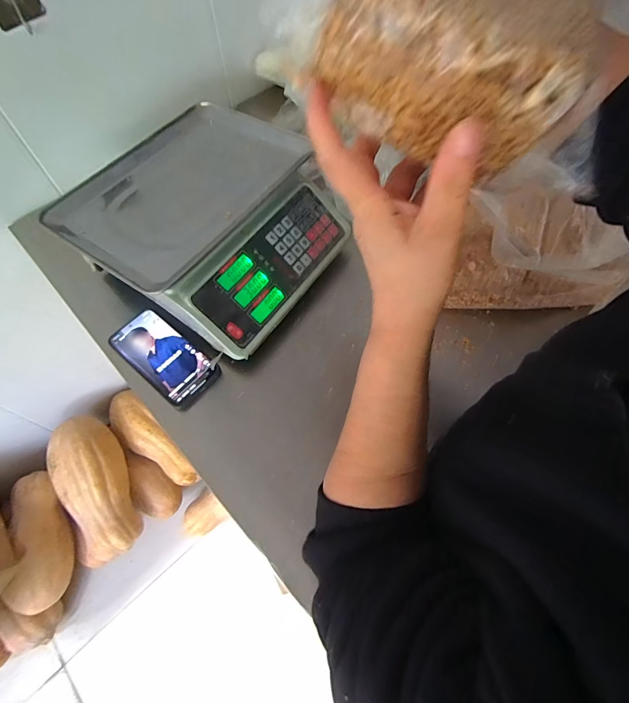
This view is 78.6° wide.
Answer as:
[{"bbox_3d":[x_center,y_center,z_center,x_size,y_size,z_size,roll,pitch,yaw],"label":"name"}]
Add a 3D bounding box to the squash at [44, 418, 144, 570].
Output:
[{"bbox_3d":[-0.578,0.360,1.002,0.162,0.118,0.367,-17,88,-8],"label":"squash"}]

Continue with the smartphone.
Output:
[{"bbox_3d":[-0.210,0.006,0.537,0.168,0.008,0.080,36,68,18],"label":"smartphone"}]

